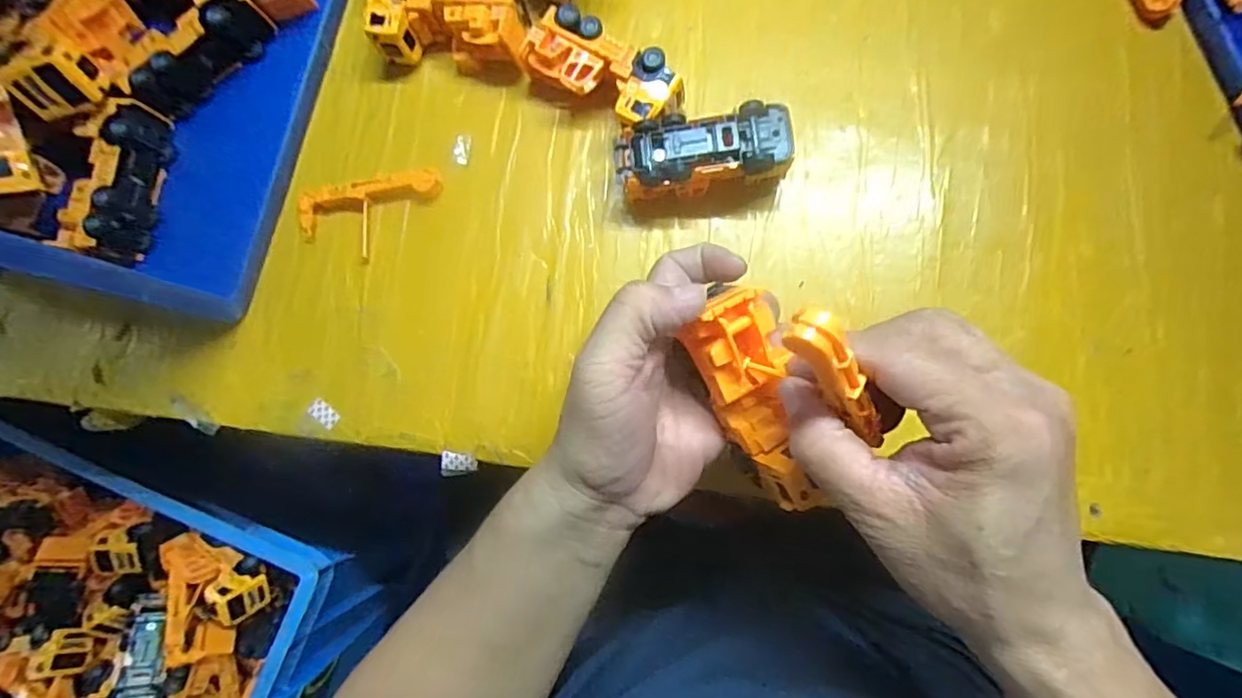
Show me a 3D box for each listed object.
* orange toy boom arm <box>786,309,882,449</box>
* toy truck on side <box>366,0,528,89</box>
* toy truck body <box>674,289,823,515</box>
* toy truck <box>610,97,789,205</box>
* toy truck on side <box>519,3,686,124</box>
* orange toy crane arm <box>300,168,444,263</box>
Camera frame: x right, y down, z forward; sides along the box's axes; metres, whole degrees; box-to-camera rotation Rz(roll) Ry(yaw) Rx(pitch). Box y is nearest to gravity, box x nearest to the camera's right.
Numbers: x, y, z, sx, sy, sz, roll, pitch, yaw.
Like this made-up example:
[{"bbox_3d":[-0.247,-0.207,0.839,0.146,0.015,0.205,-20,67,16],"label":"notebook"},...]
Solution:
[{"bbox_3d":[0.078,0.012,0.208,0.016,0.077,0.011,-46,42,-1],"label":"orange toy boom arm"},{"bbox_3d":[-0.109,-0.214,0.390,0.106,0.039,0.050,12,84,7],"label":"toy truck on side"},{"bbox_3d":[0.057,0.022,0.261,0.038,0.032,0.100,-19,105,3],"label":"toy truck body"},{"bbox_3d":[0.050,-0.118,0.361,0.101,0.041,0.042,-3,83,6],"label":"toy truck"},{"bbox_3d":[-0.010,-0.174,0.376,0.101,0.039,0.044,30,87,9],"label":"toy truck on side"},{"bbox_3d":[-0.167,-0.088,0.392,0.099,0.012,0.051,-11,82,5],"label":"orange toy crane arm"}]

